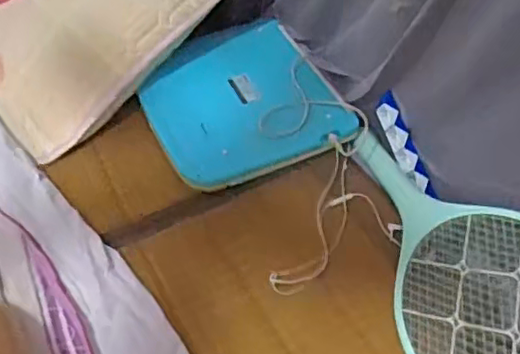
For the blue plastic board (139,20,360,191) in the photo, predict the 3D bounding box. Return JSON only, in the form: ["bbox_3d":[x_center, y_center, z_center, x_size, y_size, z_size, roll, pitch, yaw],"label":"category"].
[{"bbox_3d":[-0.031,-0.117,0.920,0.253,0.010,0.275,-22,56,-13],"label":"blue plastic board"}]

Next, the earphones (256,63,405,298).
[{"bbox_3d":[0.083,-0.026,0.839,0.159,0.034,0.389,-3,47,-1],"label":"earphones"}]

